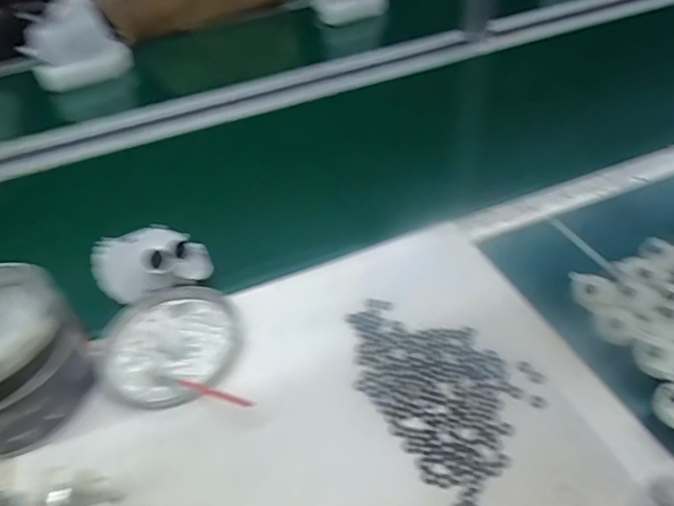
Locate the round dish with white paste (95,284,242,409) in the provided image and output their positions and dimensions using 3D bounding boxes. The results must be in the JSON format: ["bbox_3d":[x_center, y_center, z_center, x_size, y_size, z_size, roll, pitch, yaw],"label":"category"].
[{"bbox_3d":[-0.161,0.086,0.473,0.130,0.014,0.135,-4,44,4],"label":"round dish with white paste"}]

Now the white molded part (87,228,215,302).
[{"bbox_3d":[-0.197,0.007,0.521,0.112,0.052,0.047,-18,45,-11],"label":"white molded part"}]

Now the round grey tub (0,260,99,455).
[{"bbox_3d":[-0.288,0.087,0.419,0.122,0.091,0.139,-33,50,-24],"label":"round grey tub"}]

